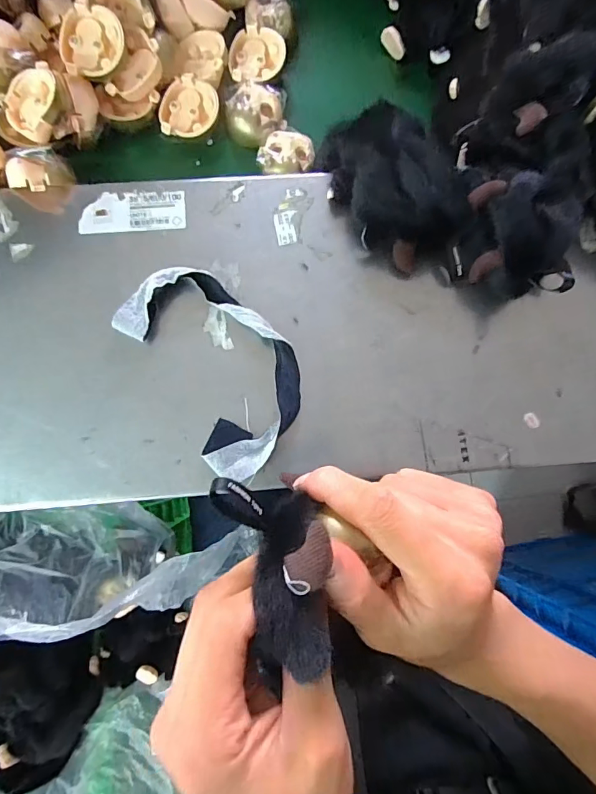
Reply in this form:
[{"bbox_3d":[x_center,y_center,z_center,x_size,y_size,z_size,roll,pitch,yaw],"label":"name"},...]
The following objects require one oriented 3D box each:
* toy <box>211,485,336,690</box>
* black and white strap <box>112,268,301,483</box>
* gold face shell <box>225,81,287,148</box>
[{"bbox_3d":[-0.006,0.070,0.183,0.040,0.034,0.079,-16,82,-6],"label":"toy"},{"bbox_3d":[-0.054,-0.025,0.318,0.090,0.017,0.154,-34,85,-8],"label":"black and white strap"},{"bbox_3d":[-0.035,-0.237,0.374,0.049,0.021,0.047,1,81,-3],"label":"gold face shell"}]

